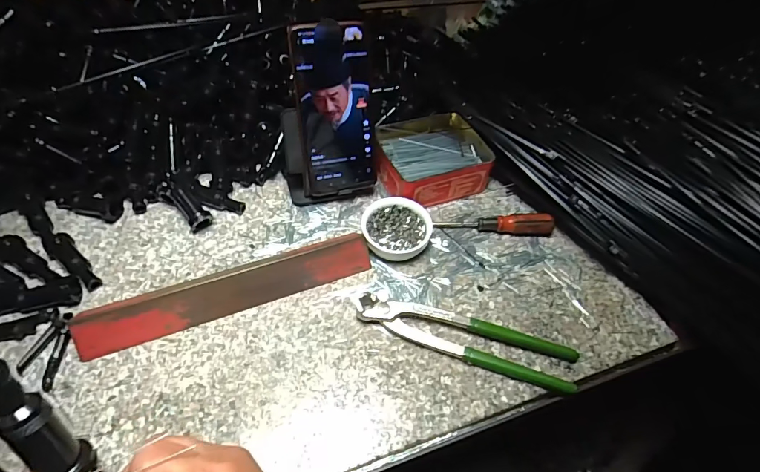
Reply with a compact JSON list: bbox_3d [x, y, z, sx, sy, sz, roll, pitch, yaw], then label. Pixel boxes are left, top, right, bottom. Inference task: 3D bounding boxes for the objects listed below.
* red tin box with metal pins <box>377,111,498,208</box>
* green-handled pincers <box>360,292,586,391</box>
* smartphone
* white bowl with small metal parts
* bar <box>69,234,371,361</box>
[{"bbox_3d":[0.058,-0.092,0.507,0.129,0.043,0.113,-16,54,-16],"label":"red tin box with metal pins"},{"bbox_3d":[0.075,0.089,0.378,0.195,0.016,0.042,16,52,8],"label":"green-handled pincers"},{"bbox_3d":[-0.045,-0.124,0.432,0.076,0.167,0.013,-8,28,-11],"label":"smartphone"},{"bbox_3d":[0.017,-0.006,0.445,0.070,0.025,0.068,2,51,-3],"label":"white bowl with small metal parts"},{"bbox_3d":[-0.132,0.049,0.386,0.254,0.029,0.034,-17,55,-17],"label":"bar"}]

